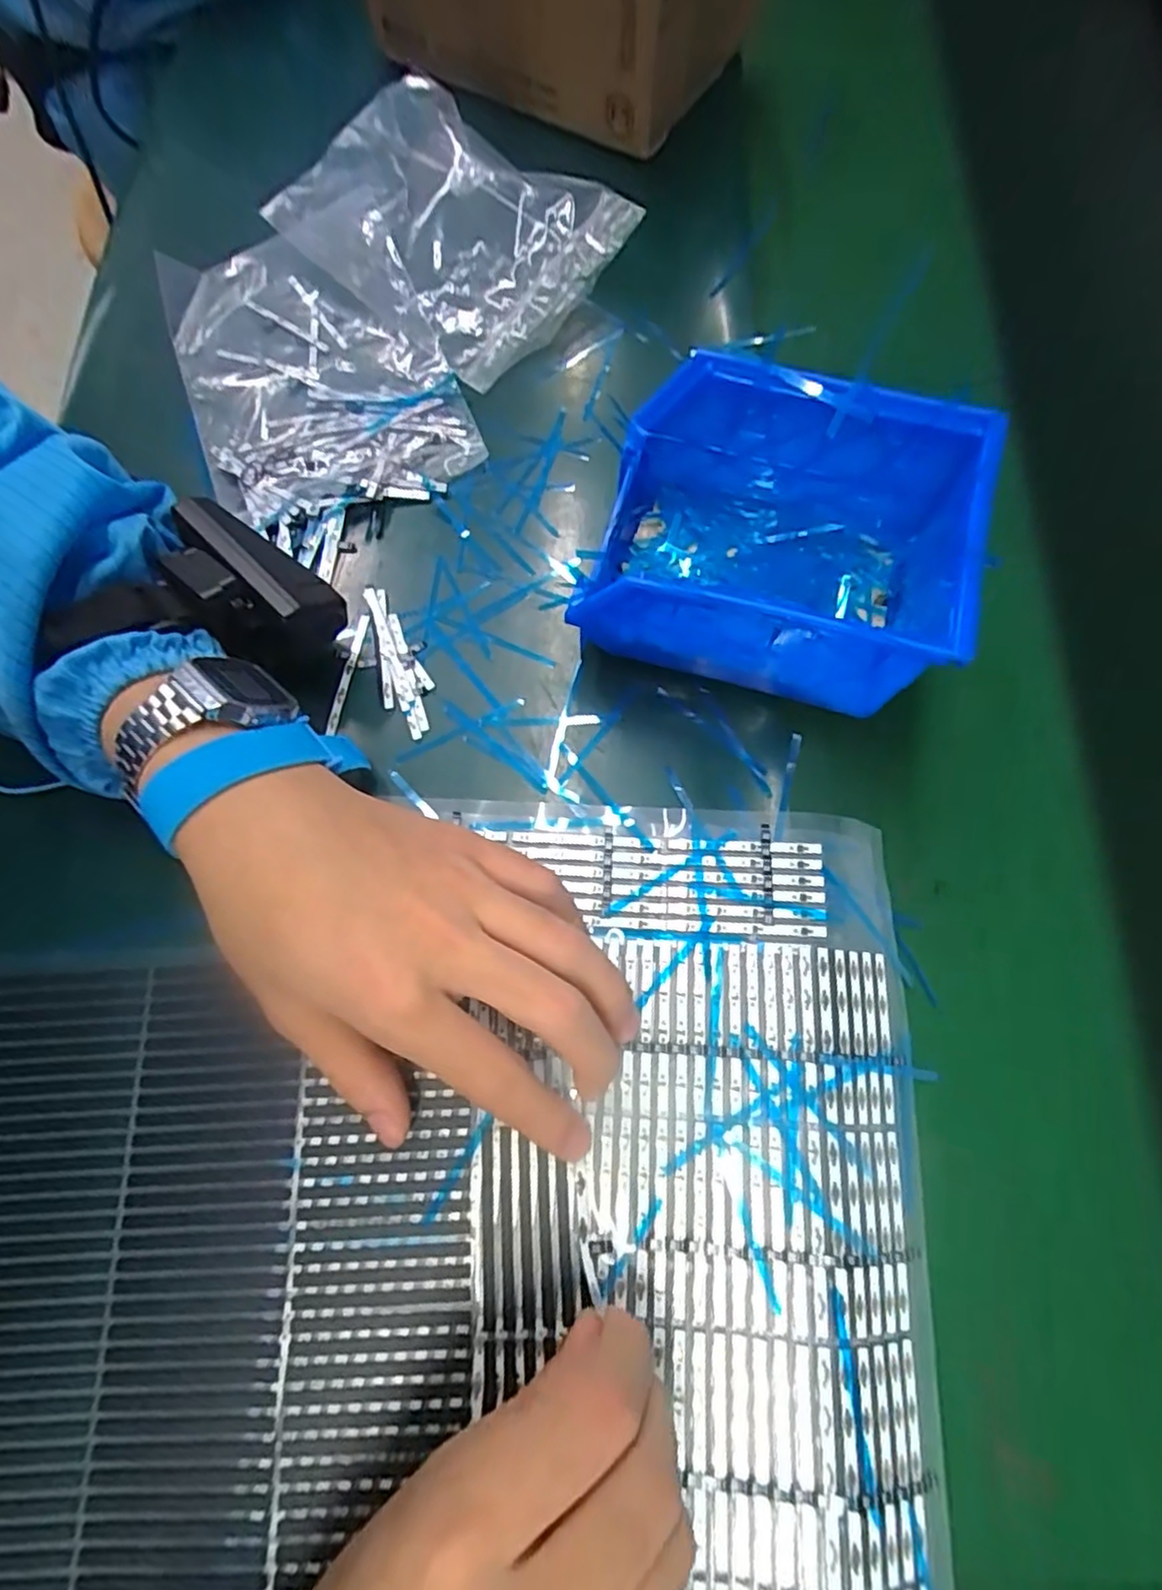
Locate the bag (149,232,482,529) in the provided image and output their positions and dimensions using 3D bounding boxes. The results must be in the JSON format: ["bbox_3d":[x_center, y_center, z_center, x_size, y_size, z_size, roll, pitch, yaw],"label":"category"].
[{"bbox_3d":[-0.142,-0.224,0.351,0.128,0.014,0.186,-22,75,-7],"label":"bag"}]

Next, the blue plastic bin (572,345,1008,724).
[{"bbox_3d":[0.075,-0.100,0.278,0.137,0.078,0.109,16,73,4],"label":"blue plastic bin"}]

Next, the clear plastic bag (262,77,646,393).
[{"bbox_3d":[-0.076,-0.320,0.372,0.190,0.034,0.127,43,77,11],"label":"clear plastic bag"}]

